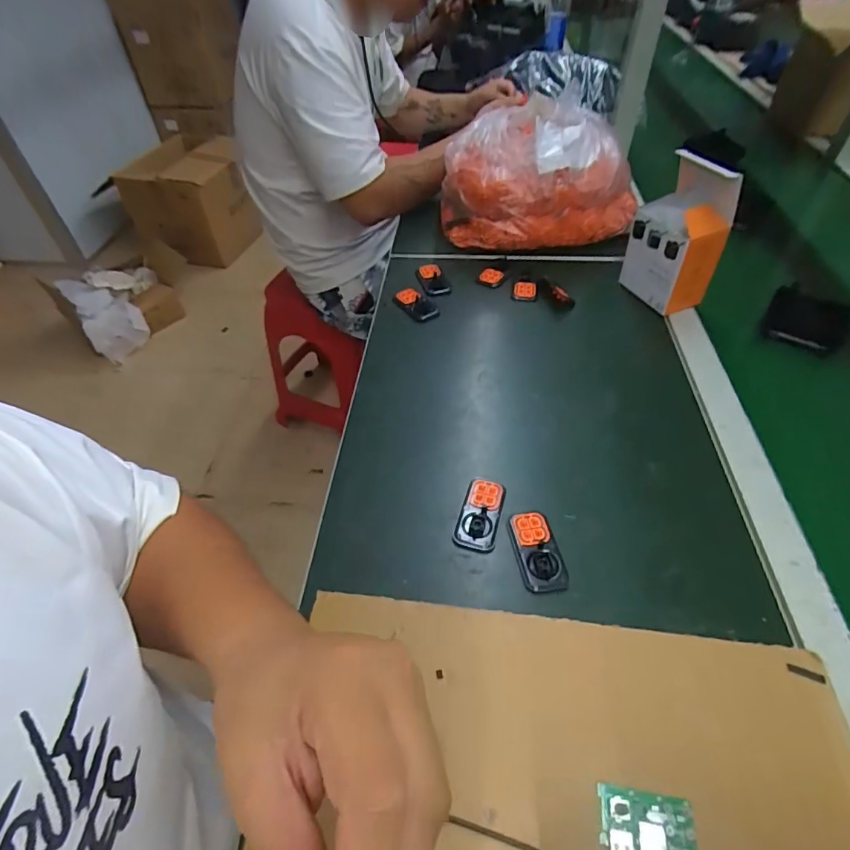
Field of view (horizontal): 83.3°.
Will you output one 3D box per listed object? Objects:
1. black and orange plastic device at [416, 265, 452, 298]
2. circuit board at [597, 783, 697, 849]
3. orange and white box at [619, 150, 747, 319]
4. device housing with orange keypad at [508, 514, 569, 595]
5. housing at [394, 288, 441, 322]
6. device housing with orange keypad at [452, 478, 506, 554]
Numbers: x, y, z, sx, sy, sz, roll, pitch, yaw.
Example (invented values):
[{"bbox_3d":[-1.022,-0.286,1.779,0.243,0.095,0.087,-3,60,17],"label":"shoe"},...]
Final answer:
[{"bbox_3d":[0.012,-0.217,0.713,0.037,0.017,0.074,-15,50,-9],"label":"black and orange plastic device"},{"bbox_3d":[0.137,0.245,0.294,0.054,0.009,0.033,5,50,8],"label":"circuit board"},{"bbox_3d":[0.316,-0.234,0.606,0.061,0.170,0.103,-20,51,-14],"label":"orange and white box"},{"bbox_3d":[0.100,0.111,0.426,0.039,0.004,0.075,-8,49,-3],"label":"device housing with orange keypad"},{"bbox_3d":[-0.010,-0.171,0.676,0.033,0.014,0.072,-31,54,-22],"label":"housing"},{"bbox_3d":[0.052,0.084,0.454,0.038,0.006,0.075,11,51,13],"label":"device housing with orange keypad"}]

